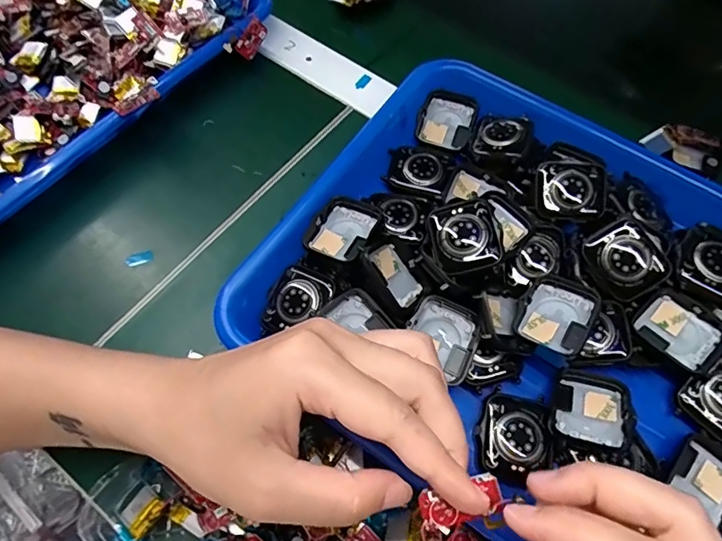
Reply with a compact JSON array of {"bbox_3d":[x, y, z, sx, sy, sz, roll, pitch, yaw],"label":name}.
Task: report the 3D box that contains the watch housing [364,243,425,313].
[{"bbox_3d":[0.019,0.004,0.270,0.039,0.007,0.030,53,42,0],"label":"watch housing"}]

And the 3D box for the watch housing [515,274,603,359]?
[{"bbox_3d":[0.106,0.023,0.261,0.034,0.016,0.042,31,66,13],"label":"watch housing"}]

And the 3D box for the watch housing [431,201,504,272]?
[{"bbox_3d":[0.056,-0.018,0.261,0.036,0.010,0.039,-13,71,12],"label":"watch housing"}]

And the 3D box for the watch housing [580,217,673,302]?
[{"bbox_3d":[0.145,-0.006,0.268,0.037,0.007,0.041,-37,80,8],"label":"watch housing"}]

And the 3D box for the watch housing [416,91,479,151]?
[{"bbox_3d":[0.060,-0.105,0.334,0.036,0.014,0.045,21,64,8],"label":"watch housing"}]

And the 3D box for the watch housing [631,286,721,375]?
[{"bbox_3d":[0.172,0.032,0.262,0.041,0.011,0.033,40,69,17],"label":"watch housing"}]

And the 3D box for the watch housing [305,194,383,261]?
[{"bbox_3d":[-0.009,-0.024,0.279,0.035,0.014,0.041,28,65,11],"label":"watch housing"}]

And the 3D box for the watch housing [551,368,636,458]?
[{"bbox_3d":[0.116,0.071,0.244,0.035,0.011,0.038,14,43,18],"label":"watch housing"}]

